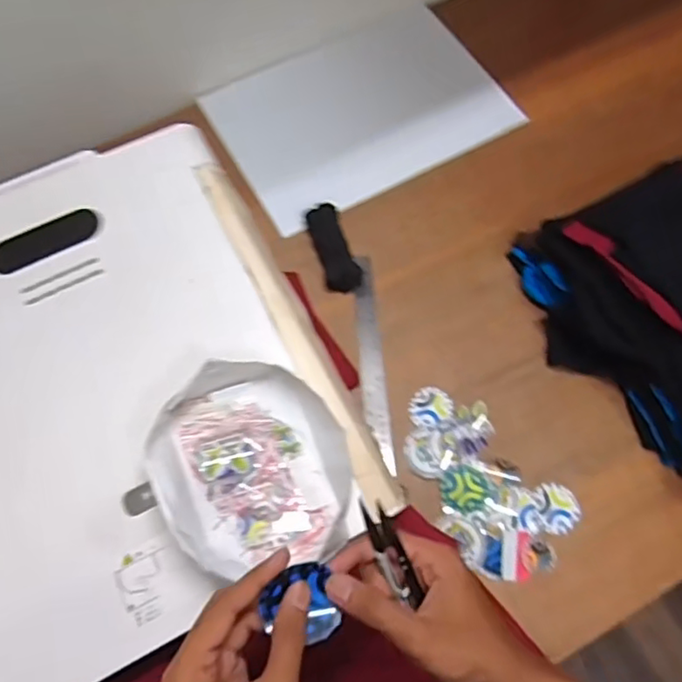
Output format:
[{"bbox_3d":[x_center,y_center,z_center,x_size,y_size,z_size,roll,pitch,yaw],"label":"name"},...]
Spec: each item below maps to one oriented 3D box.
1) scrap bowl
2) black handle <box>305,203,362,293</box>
[{"bbox_3d":[-0.076,0.112,0.544,0.163,0.042,0.190,-36,73,-14],"label":"scrap bowl"},{"bbox_3d":[-0.010,-0.125,0.823,0.043,0.030,0.120,-16,69,-7],"label":"black handle"}]

